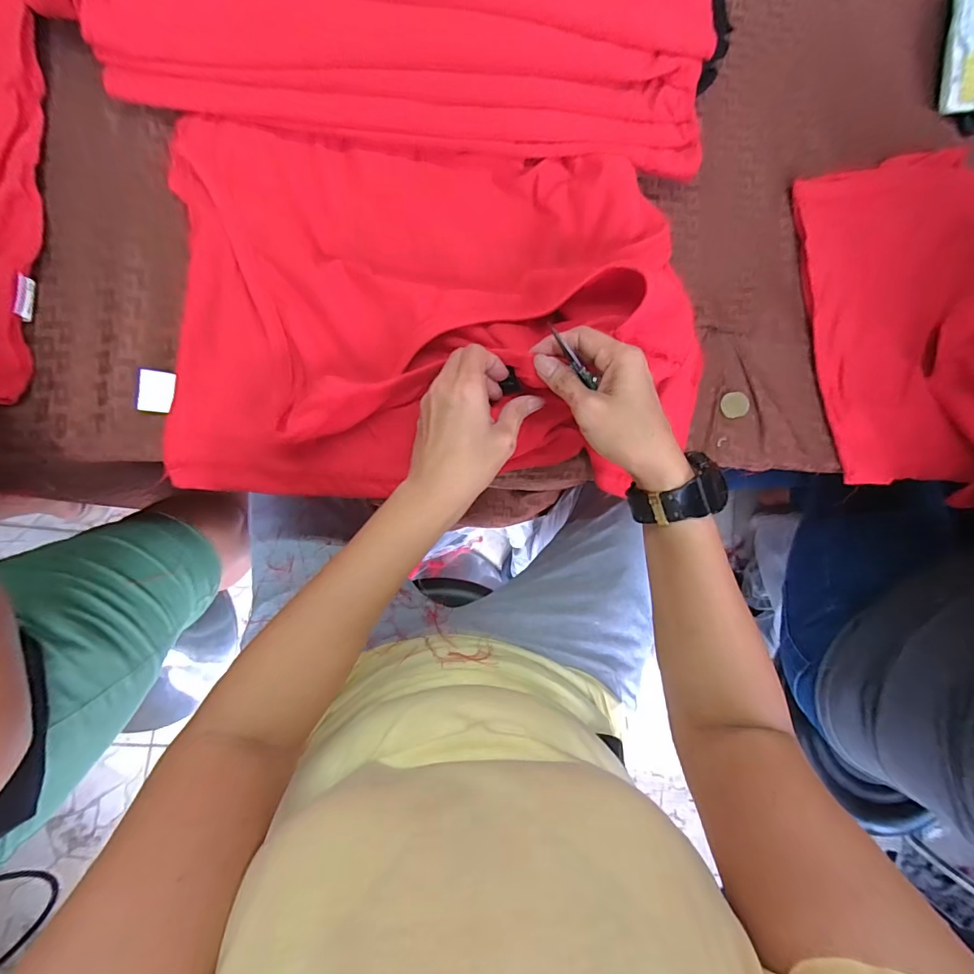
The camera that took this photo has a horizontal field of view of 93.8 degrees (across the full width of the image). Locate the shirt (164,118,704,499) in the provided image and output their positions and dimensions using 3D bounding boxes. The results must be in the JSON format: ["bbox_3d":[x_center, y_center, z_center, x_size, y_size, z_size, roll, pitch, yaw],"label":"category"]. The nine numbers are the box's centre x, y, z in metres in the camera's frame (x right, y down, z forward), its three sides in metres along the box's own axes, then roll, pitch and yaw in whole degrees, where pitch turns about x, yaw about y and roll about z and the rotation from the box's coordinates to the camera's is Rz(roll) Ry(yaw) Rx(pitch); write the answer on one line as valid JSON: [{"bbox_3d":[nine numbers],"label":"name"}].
[{"bbox_3d":[-0.035,-0.158,0.396,0.447,0.086,0.316,0,84,-6],"label":"shirt"}]

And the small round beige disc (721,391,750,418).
[{"bbox_3d":[0.259,-0.086,0.475,0.029,0.004,0.027,1,84,-6],"label":"small round beige disc"}]

